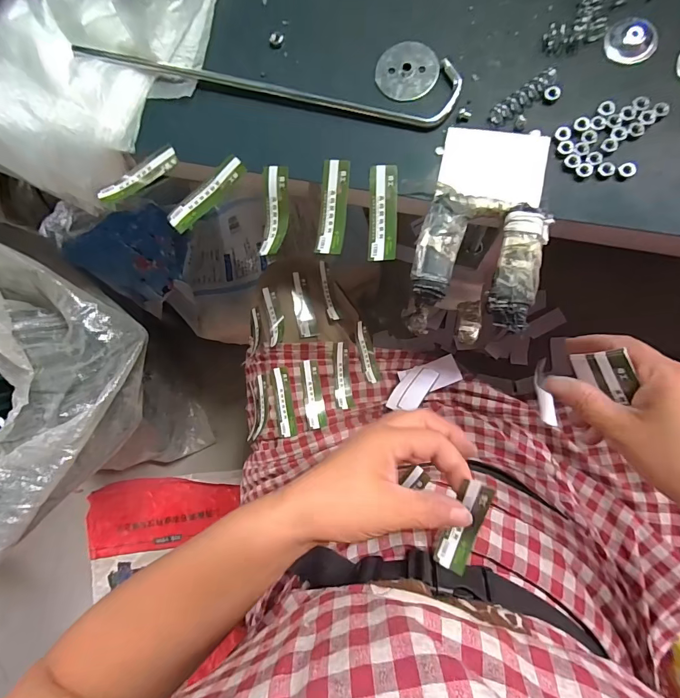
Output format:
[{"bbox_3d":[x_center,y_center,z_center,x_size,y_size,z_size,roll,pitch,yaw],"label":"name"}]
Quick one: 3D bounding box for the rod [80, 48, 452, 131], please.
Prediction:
[{"bbox_3d":[-0.065,-0.228,0.303,0.319,0.011,0.046,16,87,10],"label":"rod"}]

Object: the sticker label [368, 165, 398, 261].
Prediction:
[{"bbox_3d":[0.032,-0.102,0.283,0.021,0.009,0.073,1,85,9],"label":"sticker label"}]

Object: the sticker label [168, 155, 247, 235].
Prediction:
[{"bbox_3d":[-0.108,-0.125,0.308,0.076,0.005,0.019,-44,106,1],"label":"sticker label"}]

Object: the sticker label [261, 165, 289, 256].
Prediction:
[{"bbox_3d":[-0.051,-0.110,0.303,0.019,0.011,0.070,2,85,9],"label":"sticker label"}]

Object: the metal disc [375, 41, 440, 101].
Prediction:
[{"bbox_3d":[0.051,-0.214,0.289,0.046,0.004,0.047,-1,84,8],"label":"metal disc"}]

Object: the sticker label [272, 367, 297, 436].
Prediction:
[{"bbox_3d":[-0.061,0.058,0.412,0.018,0.004,0.074,-9,86,5],"label":"sticker label"}]

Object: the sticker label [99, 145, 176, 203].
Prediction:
[{"bbox_3d":[-0.170,-0.145,0.316,0.072,0.009,0.017,-34,81,4],"label":"sticker label"}]

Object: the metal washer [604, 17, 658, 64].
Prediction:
[{"bbox_3d":[0.207,-0.218,0.265,0.032,0.005,0.032,-1,84,8],"label":"metal washer"}]

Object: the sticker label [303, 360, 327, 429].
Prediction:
[{"bbox_3d":[-0.028,0.049,0.410,0.020,0.005,0.072,-3,79,-14],"label":"sticker label"}]

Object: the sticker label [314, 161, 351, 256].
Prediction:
[{"bbox_3d":[-0.005,-0.109,0.289,0.021,0.008,0.073,6,85,9],"label":"sticker label"}]

